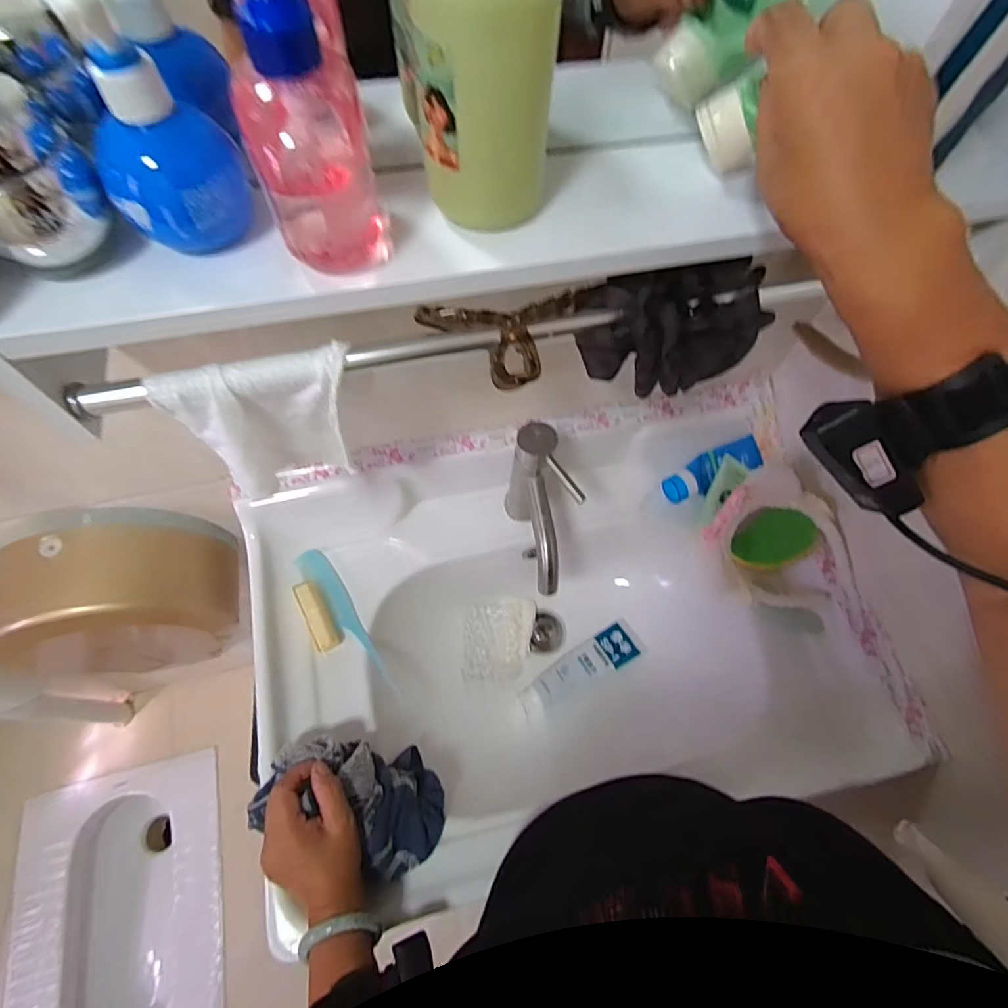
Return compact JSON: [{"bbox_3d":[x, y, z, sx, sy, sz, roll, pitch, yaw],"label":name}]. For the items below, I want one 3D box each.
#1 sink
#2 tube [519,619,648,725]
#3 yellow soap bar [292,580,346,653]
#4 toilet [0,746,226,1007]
[{"bbox_3d":[0.072,0.168,0.679,0.696,0.230,0.444,-10,65,-7],"label":"sink"},{"bbox_3d":[0.108,0.228,0.727,0.193,0.029,0.055,-28,69,-15],"label":"tube"},{"bbox_3d":[-0.221,0.132,0.625,0.029,0.029,0.084,-28,84,-15],"label":"yellow soap bar"},{"bbox_3d":[-0.844,0.926,1.187,0.429,0.151,0.587,-12,65,-9],"label":"toilet"}]

